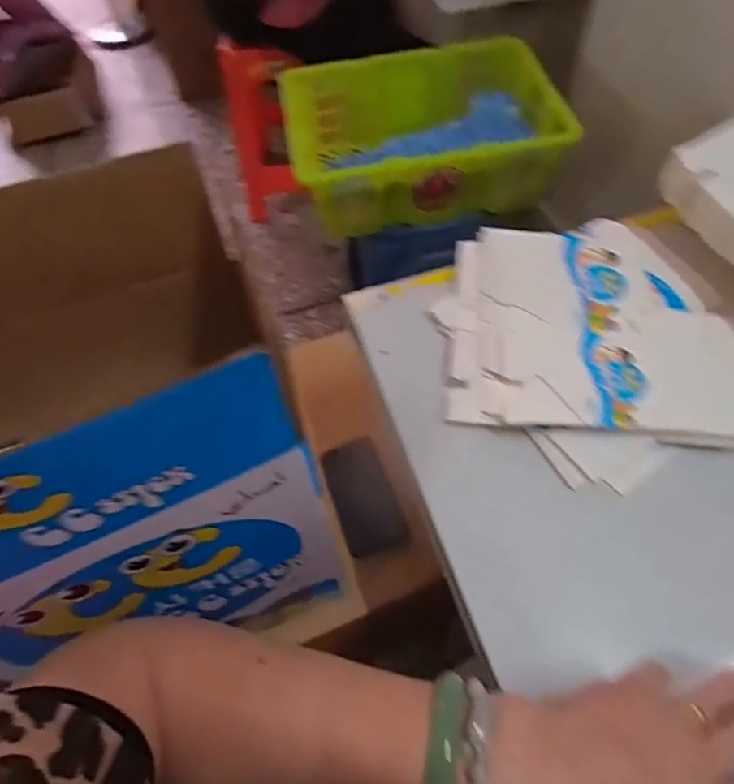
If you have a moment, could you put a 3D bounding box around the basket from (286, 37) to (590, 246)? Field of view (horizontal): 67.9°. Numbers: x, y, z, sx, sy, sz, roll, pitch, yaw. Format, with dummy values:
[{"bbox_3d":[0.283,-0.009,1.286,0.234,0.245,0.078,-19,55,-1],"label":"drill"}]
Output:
[{"bbox_3d":[0.094,-0.454,1.026,0.469,0.183,0.353,-15,58,-5],"label":"basket"}]

